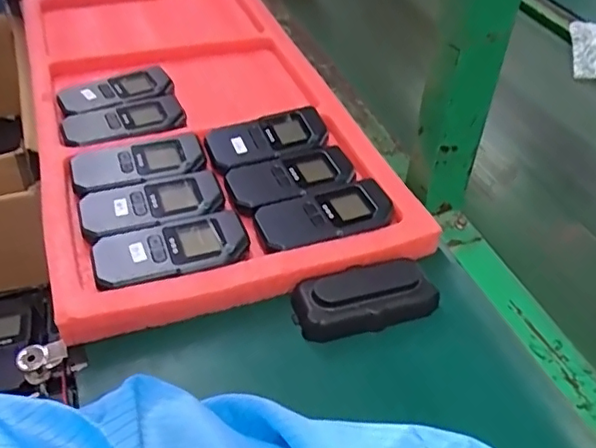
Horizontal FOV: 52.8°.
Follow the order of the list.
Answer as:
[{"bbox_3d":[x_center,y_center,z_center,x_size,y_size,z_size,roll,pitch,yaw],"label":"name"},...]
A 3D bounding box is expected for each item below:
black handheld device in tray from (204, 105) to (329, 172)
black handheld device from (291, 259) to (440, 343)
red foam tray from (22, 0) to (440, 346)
[{"bbox_3d":[-0.026,-0.083,0.581,0.120,0.017,0.060,-18,46,-21],"label":"black handheld device in tray"},{"bbox_3d":[0.051,0.056,0.460,0.107,0.021,0.047,-12,45,-16],"label":"black handheld device"},{"bbox_3d":[-0.123,-0.139,0.662,0.321,0.039,0.592,-14,45,-17],"label":"red foam tray"}]

